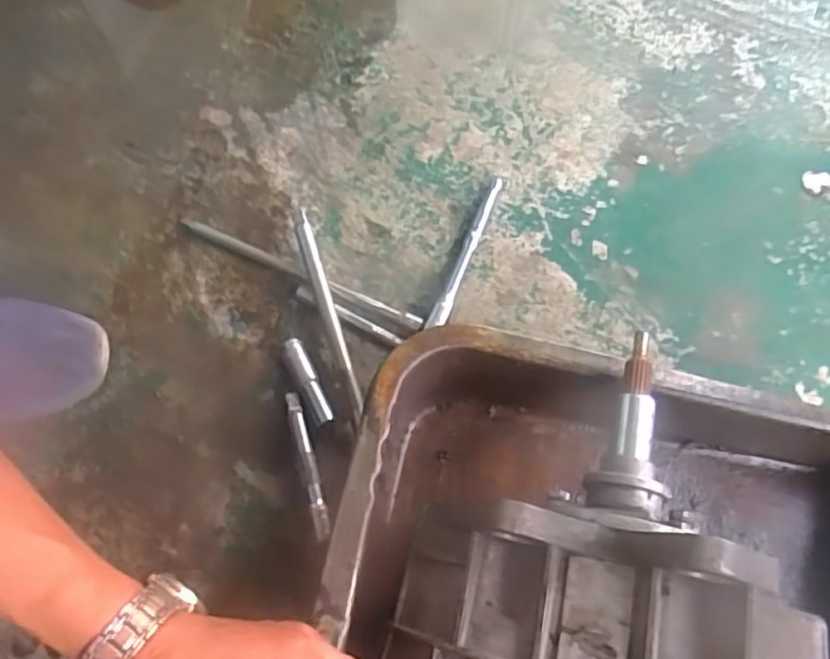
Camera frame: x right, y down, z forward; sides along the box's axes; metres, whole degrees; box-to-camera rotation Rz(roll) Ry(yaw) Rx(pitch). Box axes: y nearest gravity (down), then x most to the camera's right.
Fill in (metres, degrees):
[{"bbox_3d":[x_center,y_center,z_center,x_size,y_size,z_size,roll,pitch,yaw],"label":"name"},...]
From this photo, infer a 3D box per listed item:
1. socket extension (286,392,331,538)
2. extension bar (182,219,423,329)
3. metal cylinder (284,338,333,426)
[{"bbox_3d":[-0.087,0.109,0.524,0.013,0.015,0.121,-15,68,-8],"label":"socket extension"},{"bbox_3d":[-0.108,-0.055,0.600,0.250,0.015,0.014,24,68,8],"label":"extension bar"},{"bbox_3d":[-0.092,0.045,0.554,0.016,0.022,0.077,-24,69,-12],"label":"metal cylinder"}]

